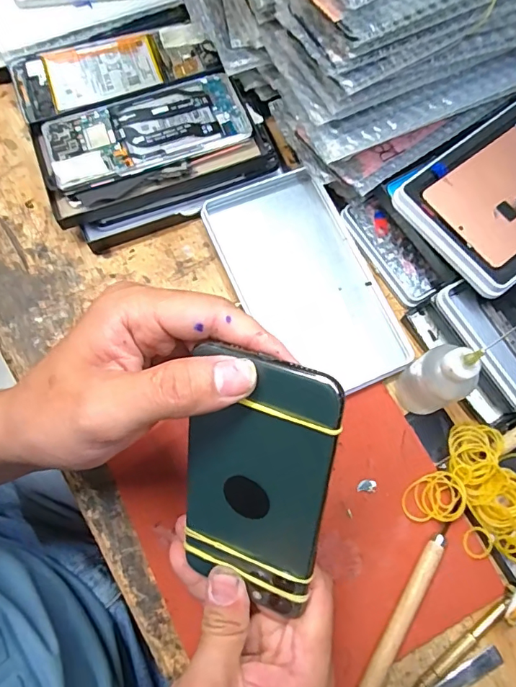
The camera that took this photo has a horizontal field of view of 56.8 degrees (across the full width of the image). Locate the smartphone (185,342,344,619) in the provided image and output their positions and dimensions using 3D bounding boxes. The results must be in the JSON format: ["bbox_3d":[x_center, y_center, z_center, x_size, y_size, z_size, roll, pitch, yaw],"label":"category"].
[{"bbox_3d":[-0.003,0.067,0.223,0.070,0.007,0.133,15,117,20],"label":"smartphone"}]

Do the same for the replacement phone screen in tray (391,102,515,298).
[{"bbox_3d":[0.194,-0.120,0.344,0.178,0.012,0.101,-38,79,-12],"label":"replacement phone screen in tray"}]

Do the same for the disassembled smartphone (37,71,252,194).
[{"bbox_3d":[-0.092,-0.177,0.393,0.160,0.014,0.075,-20,74,-7],"label":"disassembled smartphone"}]

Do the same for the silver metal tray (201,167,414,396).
[{"bbox_3d":[0.037,-0.049,0.377,0.104,0.015,0.184,-24,74,-7],"label":"silver metal tray"}]

